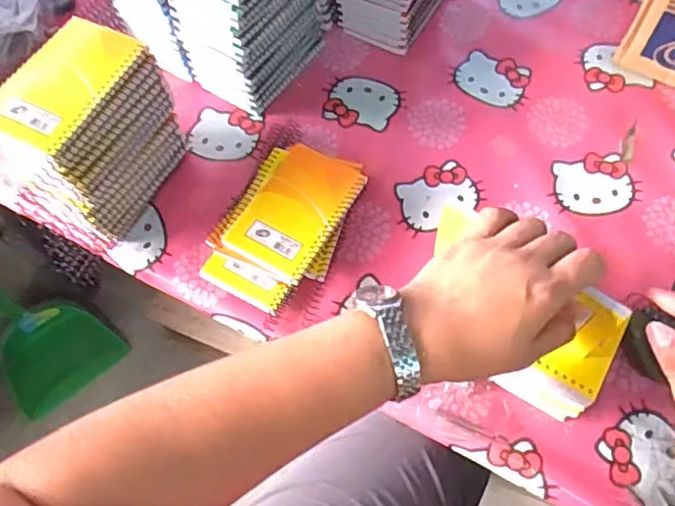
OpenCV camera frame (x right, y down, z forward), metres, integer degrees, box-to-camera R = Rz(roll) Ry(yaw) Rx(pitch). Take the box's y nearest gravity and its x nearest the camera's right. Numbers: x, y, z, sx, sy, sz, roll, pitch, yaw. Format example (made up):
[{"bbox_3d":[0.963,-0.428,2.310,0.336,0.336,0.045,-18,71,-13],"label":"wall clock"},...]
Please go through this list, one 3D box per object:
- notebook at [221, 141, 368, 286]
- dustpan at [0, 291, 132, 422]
[{"bbox_3d":[-0.040,-0.042,0.560,0.086,0.007,0.135,28,66,13],"label":"notebook"},{"bbox_3d":[-0.612,0.075,1.005,0.240,0.619,0.195,29,68,15],"label":"dustpan"}]

